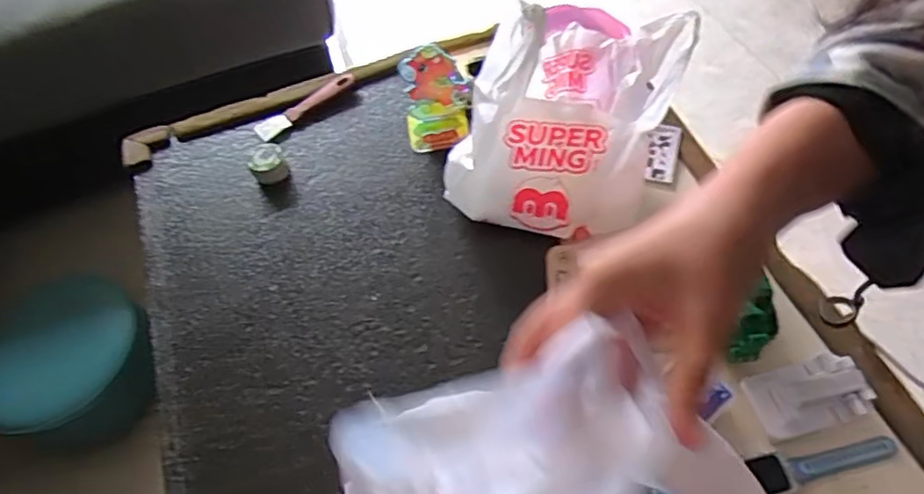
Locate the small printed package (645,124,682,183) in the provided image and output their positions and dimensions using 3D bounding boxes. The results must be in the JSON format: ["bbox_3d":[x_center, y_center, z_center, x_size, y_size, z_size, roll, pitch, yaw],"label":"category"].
[{"bbox_3d":[0.254,-0.115,0.771,0.039,0.013,0.080,9,69,6],"label":"small printed package"}]

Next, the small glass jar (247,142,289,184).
[{"bbox_3d":[-0.256,-0.108,0.806,0.044,0.033,0.046,-17,56,-6],"label":"small glass jar"}]

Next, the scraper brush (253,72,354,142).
[{"bbox_3d":[-0.226,-0.206,0.881,0.158,0.012,0.030,-38,61,-19],"label":"scraper brush"}]

